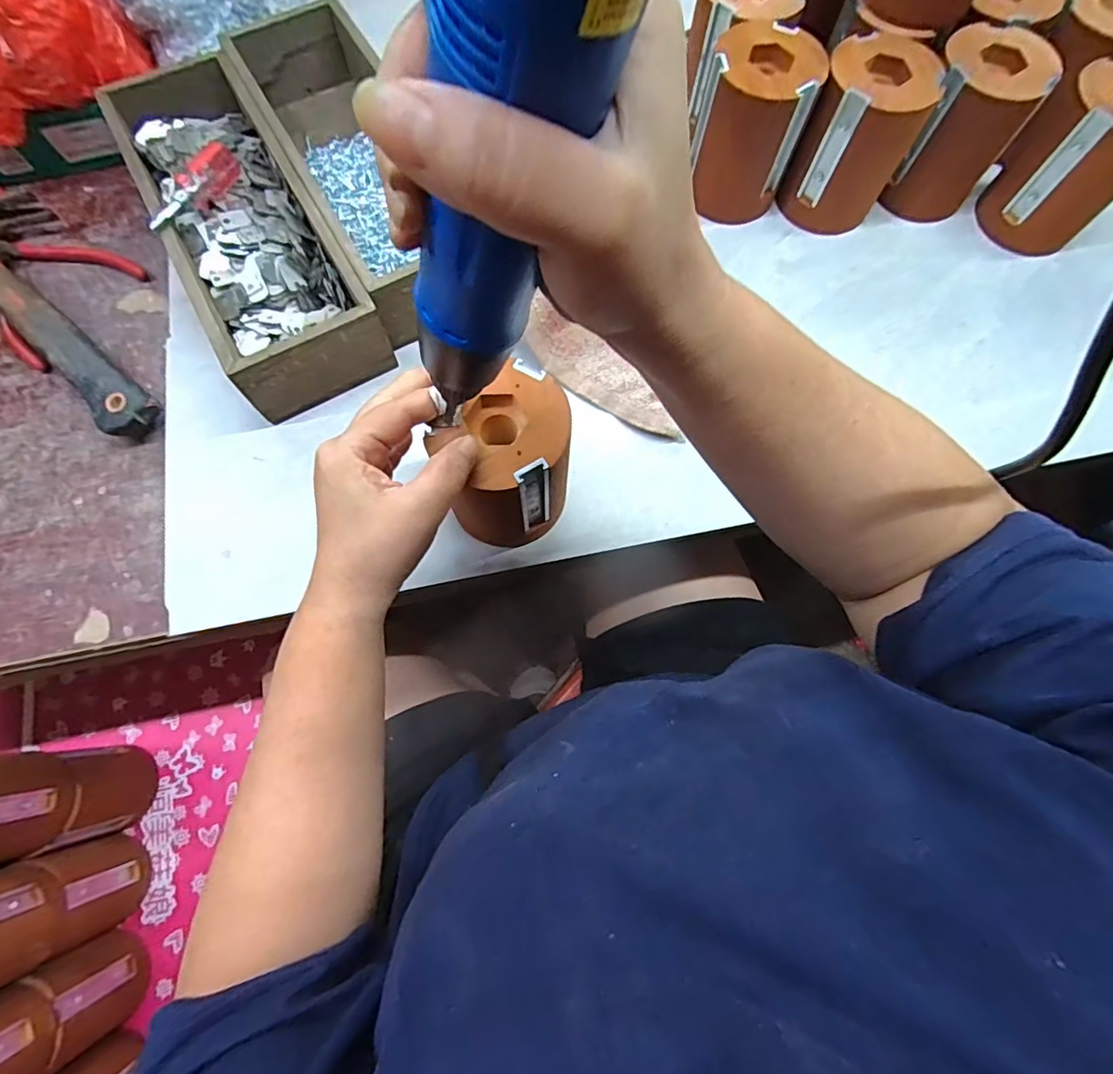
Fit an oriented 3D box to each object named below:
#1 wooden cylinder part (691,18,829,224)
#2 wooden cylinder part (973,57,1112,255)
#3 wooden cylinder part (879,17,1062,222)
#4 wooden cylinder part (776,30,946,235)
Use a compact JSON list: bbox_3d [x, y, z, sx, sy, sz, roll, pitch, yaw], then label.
[{"bbox_3d":[0.147,-0.315,0.431,0.076,0.100,0.075,11,74,2],"label":"wooden cylinder part"},{"bbox_3d":[0.386,-0.280,0.416,0.066,0.107,0.081,-42,79,-12],"label":"wooden cylinder part"},{"bbox_3d":[0.309,-0.313,0.429,0.076,0.102,0.084,41,76,10],"label":"wooden cylinder part"},{"bbox_3d":[0.228,-0.301,0.428,0.079,0.101,0.070,31,75,7],"label":"wooden cylinder part"}]

